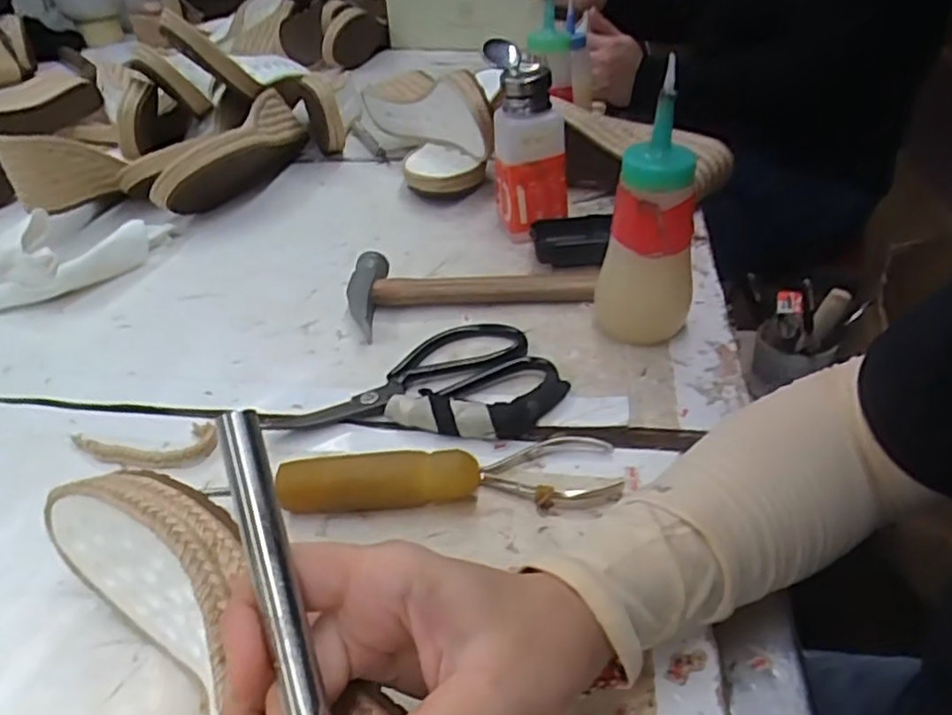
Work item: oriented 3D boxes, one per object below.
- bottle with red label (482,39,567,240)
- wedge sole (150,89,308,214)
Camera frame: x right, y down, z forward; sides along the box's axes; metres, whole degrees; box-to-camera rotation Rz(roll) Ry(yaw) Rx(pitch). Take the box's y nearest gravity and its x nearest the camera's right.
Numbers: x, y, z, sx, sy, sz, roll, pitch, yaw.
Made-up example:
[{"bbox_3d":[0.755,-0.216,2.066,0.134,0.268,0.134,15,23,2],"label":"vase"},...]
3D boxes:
[{"bbox_3d":[0.044,-0.178,0.571,0.055,0.143,0.053,-13,37,-10],"label":"bottle with red label"},{"bbox_3d":[-0.252,-0.218,0.724,0.076,0.074,0.227,2,37,10],"label":"wedge sole"}]

